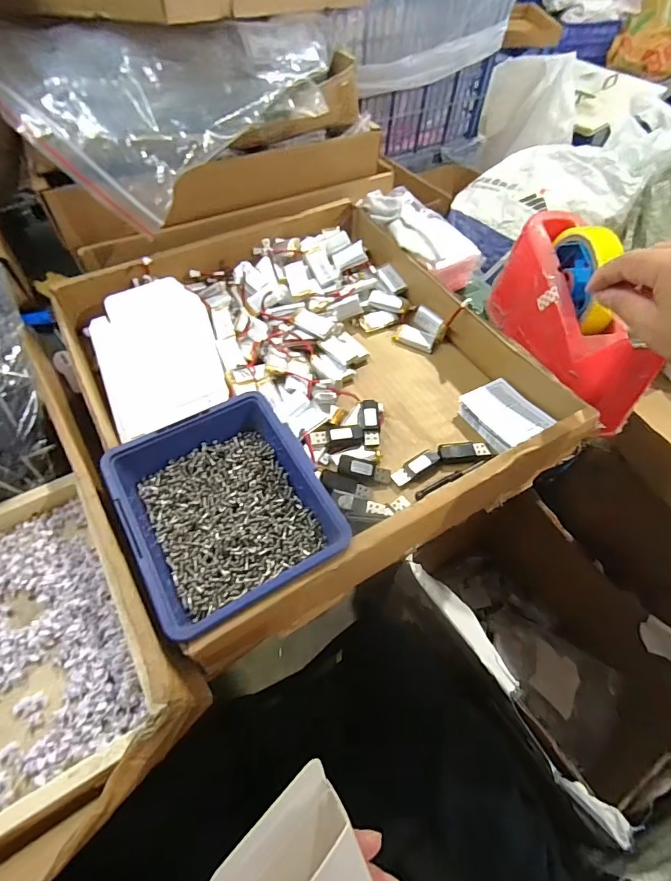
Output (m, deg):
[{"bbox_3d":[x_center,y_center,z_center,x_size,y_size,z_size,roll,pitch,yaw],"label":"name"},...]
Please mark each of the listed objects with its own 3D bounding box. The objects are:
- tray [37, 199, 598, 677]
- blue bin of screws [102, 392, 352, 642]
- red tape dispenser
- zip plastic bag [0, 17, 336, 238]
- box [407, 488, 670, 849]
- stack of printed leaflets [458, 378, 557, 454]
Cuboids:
[{"bbox_3d":[-0.033,-0.071,0.408,0.347,0.059,0.384,-25,60,-18],"label":"tray"},{"bbox_3d":[-0.073,0.048,0.309,0.124,0.049,0.138,-26,60,-18],"label":"blue bin of screws"},{"bbox_3d":[0.212,-0.112,0.398,0.056,0.106,0.198,-10,62,-9],"label":"red tape dispenser"},{"bbox_3d":[-0.146,-0.352,0.448,0.203,0.097,0.331,34,61,19],"label":"zip plastic bag"},{"bbox_3d":[0.338,0.341,0.787,0.309,0.284,0.454,-25,60,-18],"label":"box"},{"bbox_3d":[0.150,-0.023,0.396,0.053,0.024,0.066,-25,60,-18],"label":"stack of printed leaflets"}]

